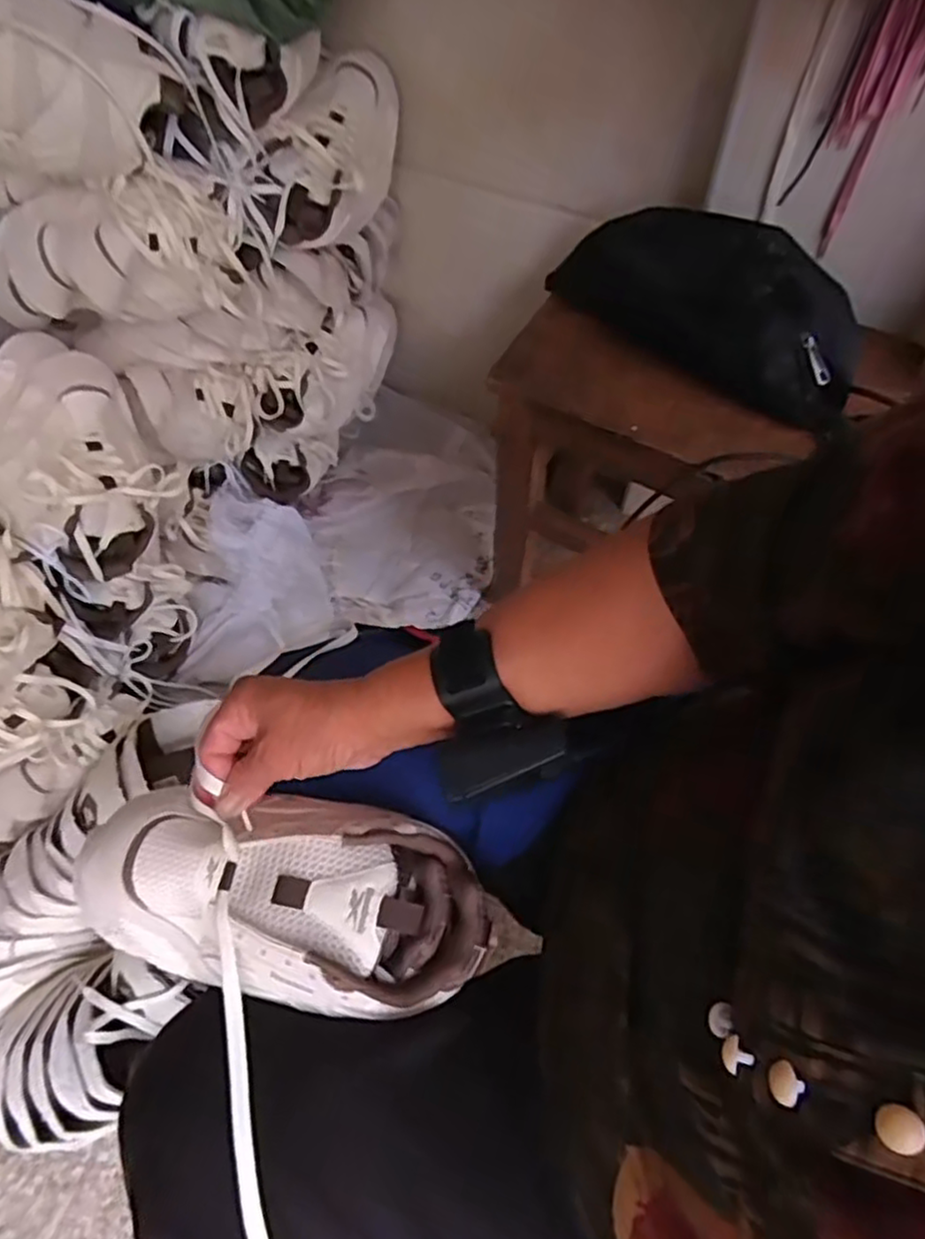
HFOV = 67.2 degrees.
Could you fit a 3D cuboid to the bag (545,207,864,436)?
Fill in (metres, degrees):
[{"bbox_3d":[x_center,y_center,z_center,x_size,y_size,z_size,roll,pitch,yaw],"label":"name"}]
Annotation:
[{"bbox_3d":[0.215,-0.285,0.608,0.281,0.058,0.154,30,66,17],"label":"bag"}]

